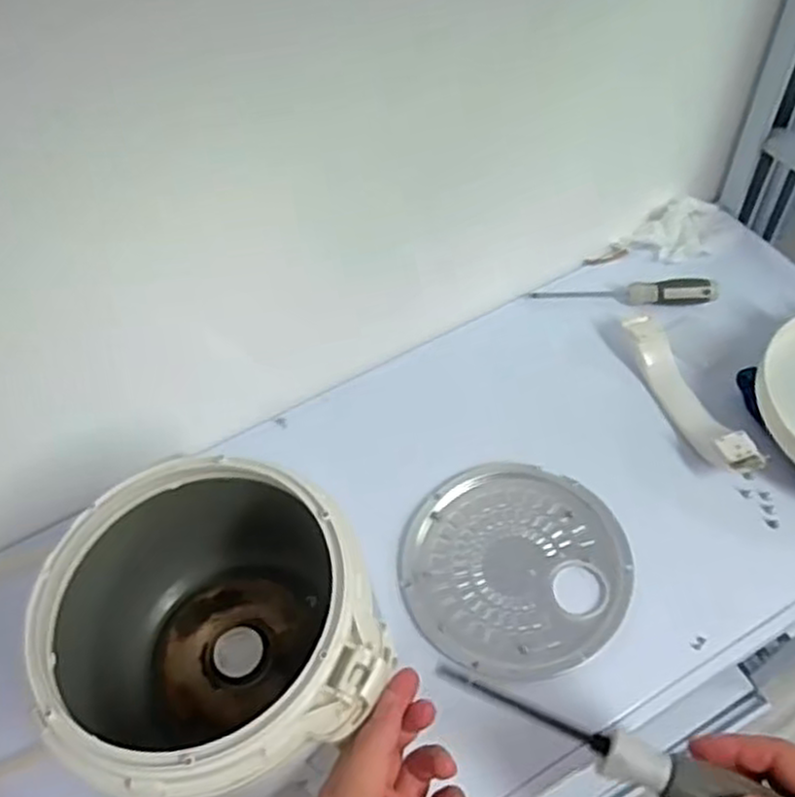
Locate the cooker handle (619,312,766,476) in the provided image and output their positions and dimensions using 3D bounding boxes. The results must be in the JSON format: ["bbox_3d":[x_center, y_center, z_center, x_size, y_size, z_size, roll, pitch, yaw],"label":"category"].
[{"bbox_3d":[0.269,-0.003,0.689,0.033,0.045,0.184,-16,54,-7],"label":"cooker handle"}]

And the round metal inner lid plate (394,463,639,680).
[{"bbox_3d":[0.097,0.138,0.618,0.182,0.023,0.175,-2,54,3],"label":"round metal inner lid plate"}]

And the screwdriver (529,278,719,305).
[{"bbox_3d":[0.239,-0.116,0.787,0.185,0.036,0.024,6,55,9],"label":"screwdriver"}]

